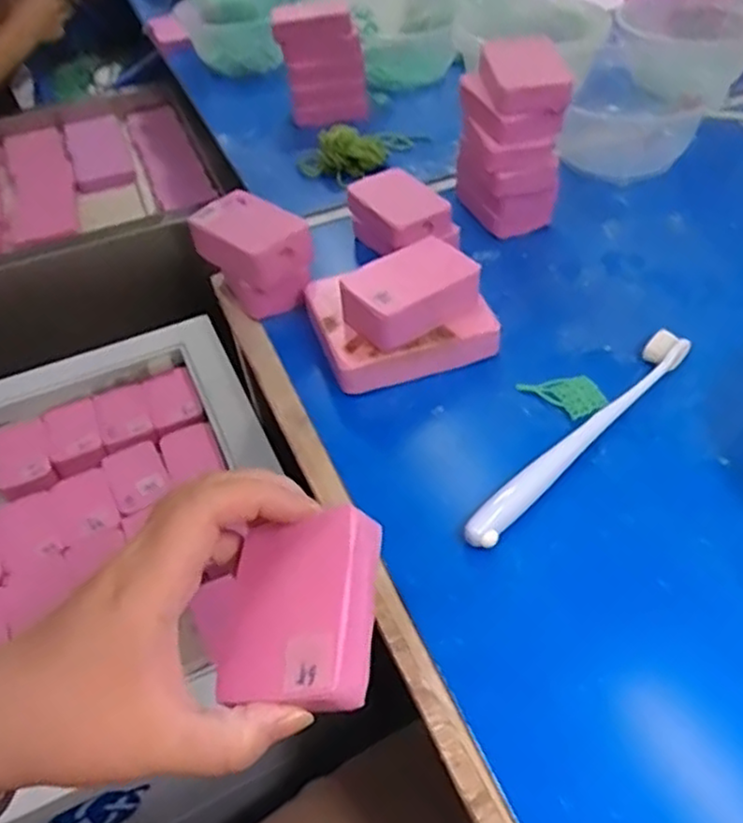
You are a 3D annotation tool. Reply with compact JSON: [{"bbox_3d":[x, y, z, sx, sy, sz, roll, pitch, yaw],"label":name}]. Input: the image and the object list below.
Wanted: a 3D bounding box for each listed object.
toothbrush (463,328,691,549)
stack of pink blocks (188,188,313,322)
[{"bbox_3d":[0.109,0.011,0.361,0.017,0.010,0.178,33,58,32],"label":"toothbrush"},{"bbox_3d":[-0.076,-0.098,0.457,0.050,0.058,0.071,-34,52,-24],"label":"stack of pink blocks"}]

